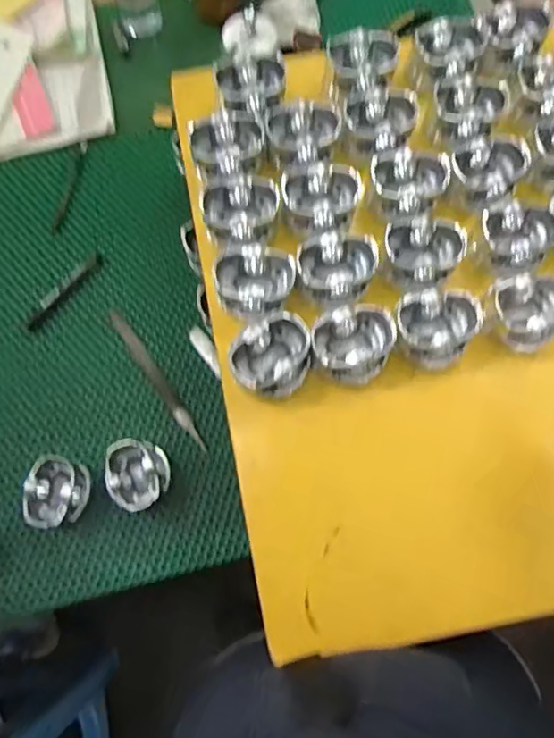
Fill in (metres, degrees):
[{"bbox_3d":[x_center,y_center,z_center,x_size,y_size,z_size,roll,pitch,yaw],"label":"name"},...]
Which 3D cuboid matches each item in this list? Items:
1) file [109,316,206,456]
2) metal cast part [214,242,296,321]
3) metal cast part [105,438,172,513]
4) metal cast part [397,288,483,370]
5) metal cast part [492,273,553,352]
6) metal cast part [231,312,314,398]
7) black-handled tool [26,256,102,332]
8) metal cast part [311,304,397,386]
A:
[{"bbox_3d":[-0.166,0.013,0.723,0.019,0.006,0.232,-35,74,-5],"label":"file"},{"bbox_3d":[-0.025,-0.090,0.539,0.081,0.035,0.076,0,76,-1],"label":"metal cast part"},{"bbox_3d":[-0.175,0.133,0.664,0.070,0.051,0.085,-2,76,-1],"label":"metal cast part"},{"bbox_3d":[0.160,-0.042,0.539,0.081,0.050,0.073,16,76,3],"label":"metal cast part"},{"bbox_3d":[0.259,-0.060,0.546,0.085,0.053,0.071,12,76,2],"label":"metal cast part"},{"bbox_3d":[-0.005,-0.015,0.524,0.072,0.037,0.079,0,76,-1],"label":"metal cast part"},{"bbox_3d":[-0.305,-0.113,0.752,0.024,0.014,0.142,42,79,9],"label":"black-handled tool"},{"bbox_3d":[0.076,-0.024,0.534,0.084,0.049,0.070,-5,76,-2],"label":"metal cast part"}]

